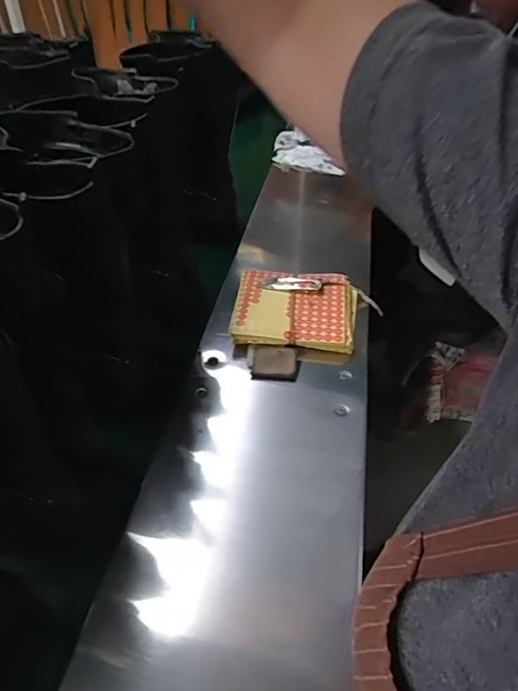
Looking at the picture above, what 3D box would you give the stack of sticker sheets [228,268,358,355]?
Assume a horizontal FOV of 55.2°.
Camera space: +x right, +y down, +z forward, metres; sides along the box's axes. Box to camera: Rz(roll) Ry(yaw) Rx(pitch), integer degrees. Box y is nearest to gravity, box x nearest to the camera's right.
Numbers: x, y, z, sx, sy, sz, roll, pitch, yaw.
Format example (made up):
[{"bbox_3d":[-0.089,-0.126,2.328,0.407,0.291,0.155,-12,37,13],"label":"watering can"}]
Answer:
[{"bbox_3d":[0.056,-0.056,0.761,0.184,0.028,0.163,4,42,6],"label":"stack of sticker sheets"}]

